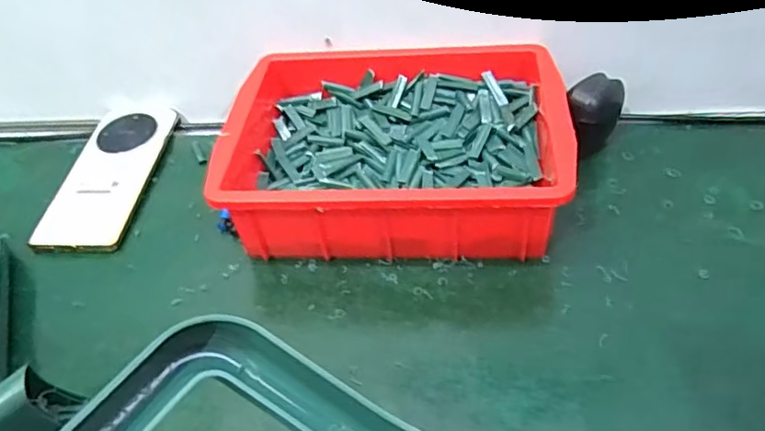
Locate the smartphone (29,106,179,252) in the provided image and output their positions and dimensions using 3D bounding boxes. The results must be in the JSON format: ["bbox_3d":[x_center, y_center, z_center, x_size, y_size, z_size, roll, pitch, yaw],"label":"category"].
[{"bbox_3d":[-0.238,-0.038,0.509,0.072,0.009,0.160,5,51,4],"label":"smartphone"}]

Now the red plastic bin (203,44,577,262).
[{"bbox_3d":[0.008,-0.056,0.459,0.249,0.074,0.185,-1,47,6],"label":"red plastic bin"}]

